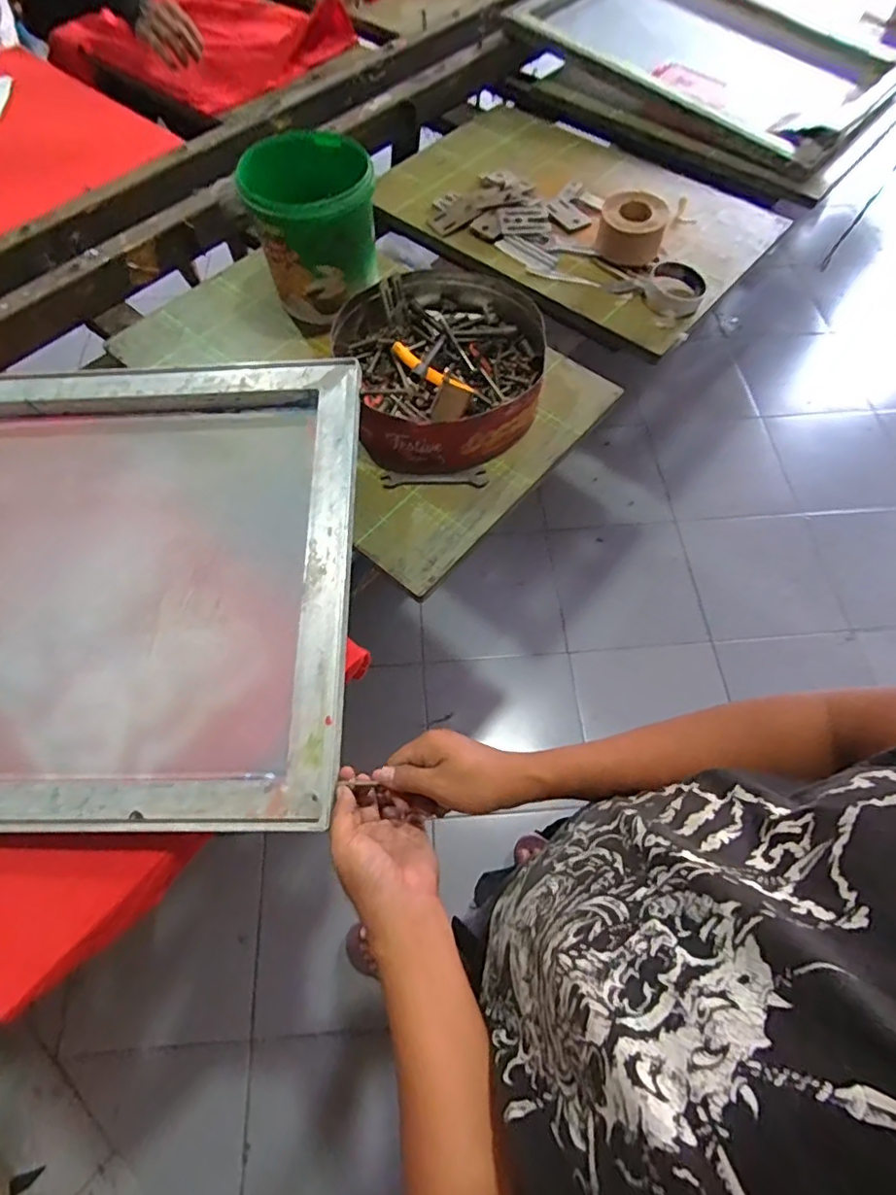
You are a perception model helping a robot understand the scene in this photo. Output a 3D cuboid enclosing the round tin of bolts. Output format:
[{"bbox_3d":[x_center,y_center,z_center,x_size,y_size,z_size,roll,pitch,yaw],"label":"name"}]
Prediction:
[{"bbox_3d":[0.000,-0.289,0.704,0.251,0.063,0.293,-15,64,-9],"label":"round tin of bolts"}]

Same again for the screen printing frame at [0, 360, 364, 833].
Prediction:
[{"bbox_3d":[-0.430,-0.024,0.565,0.667,0.049,0.475,0,71,2],"label":"screen printing frame"}]

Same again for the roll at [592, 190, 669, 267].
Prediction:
[{"bbox_3d":[0.269,-0.545,0.825,0.093,0.055,0.093,0,63,-1],"label":"roll"}]

